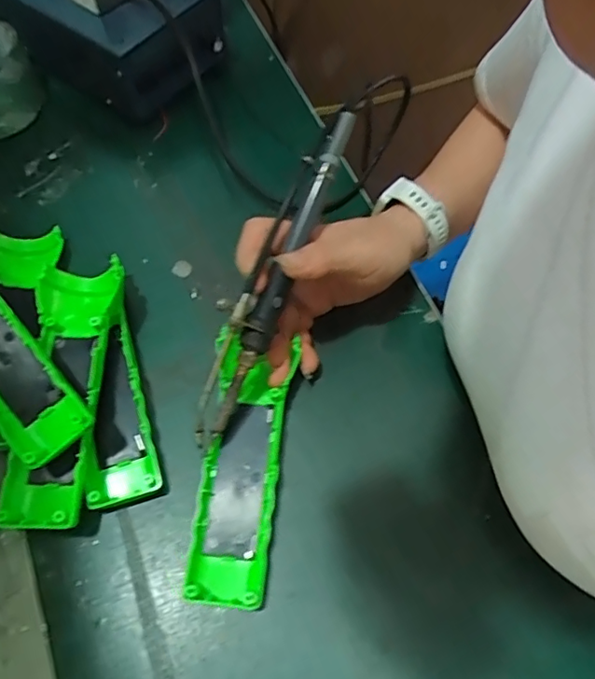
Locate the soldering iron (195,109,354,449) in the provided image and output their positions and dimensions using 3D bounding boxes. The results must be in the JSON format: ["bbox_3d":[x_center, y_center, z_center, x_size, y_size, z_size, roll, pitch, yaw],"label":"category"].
[{"bbox_3d":[-0.014,-0.036,0.316,0.021,0.021,0.204,24,90,11],"label":"soldering iron"}]

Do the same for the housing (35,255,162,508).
[{"bbox_3d":[-0.127,0.024,0.347,0.054,0.040,0.151,-13,64,-7],"label":"housing"}]

